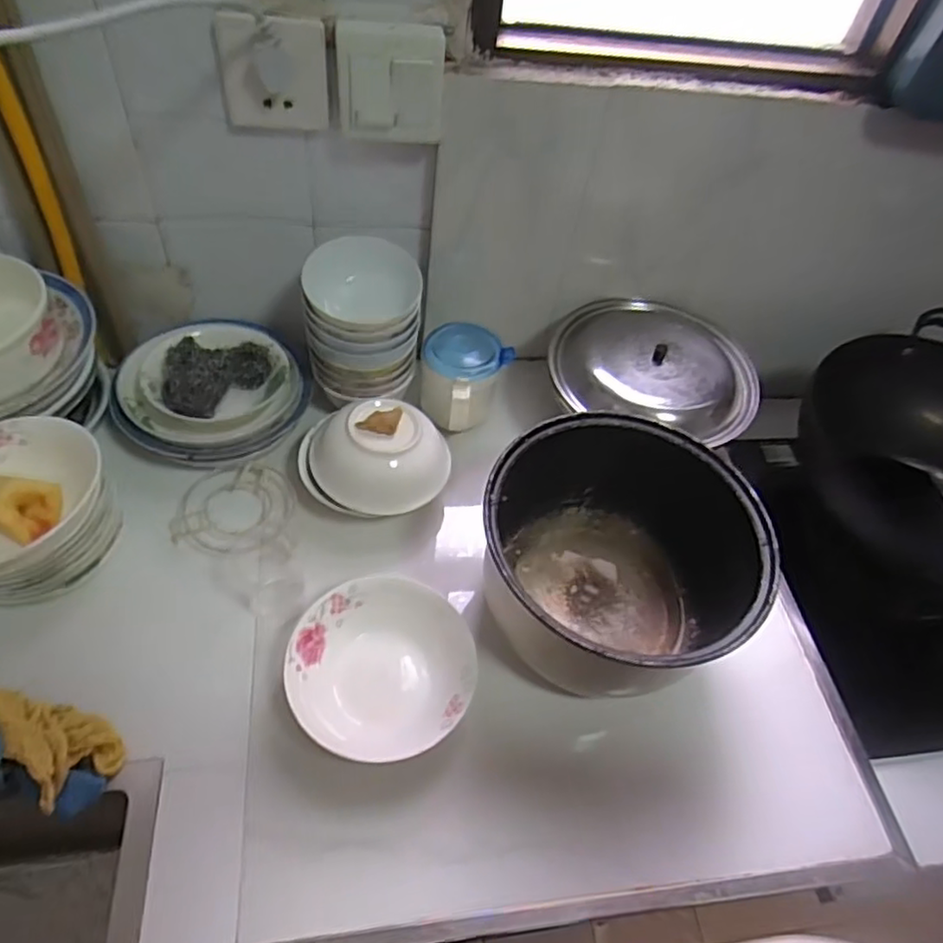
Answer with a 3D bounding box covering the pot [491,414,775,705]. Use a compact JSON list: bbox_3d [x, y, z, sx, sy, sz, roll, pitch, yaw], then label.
[{"bbox_3d":[0.125,0.084,0.580,0.228,0.150,0.231,2,51,-2],"label":"pot"}]

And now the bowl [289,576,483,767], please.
[{"bbox_3d":[-0.072,0.161,0.553,0.146,0.047,0.137,2,51,-2],"label":"bowl"}]

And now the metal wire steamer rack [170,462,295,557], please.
[{"bbox_3d":[-0.233,0.037,0.646,0.113,0.024,0.097,-6,51,-8],"label":"metal wire steamer rack"}]

